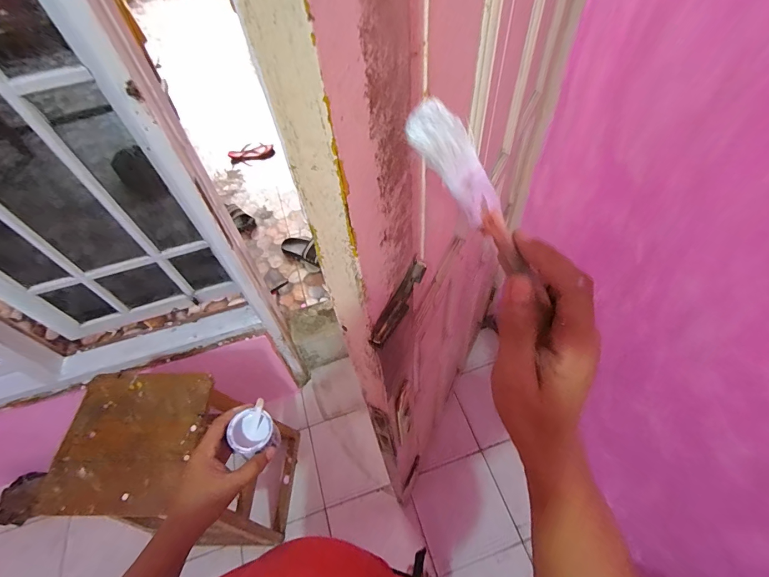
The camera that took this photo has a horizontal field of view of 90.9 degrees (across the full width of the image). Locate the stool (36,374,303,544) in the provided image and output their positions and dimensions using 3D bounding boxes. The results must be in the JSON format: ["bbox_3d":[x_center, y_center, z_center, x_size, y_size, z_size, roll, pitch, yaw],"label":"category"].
[{"bbox_3d":[-0.529,0.532,1.107,0.331,0.702,0.320,-4,54,2],"label":"stool"}]

